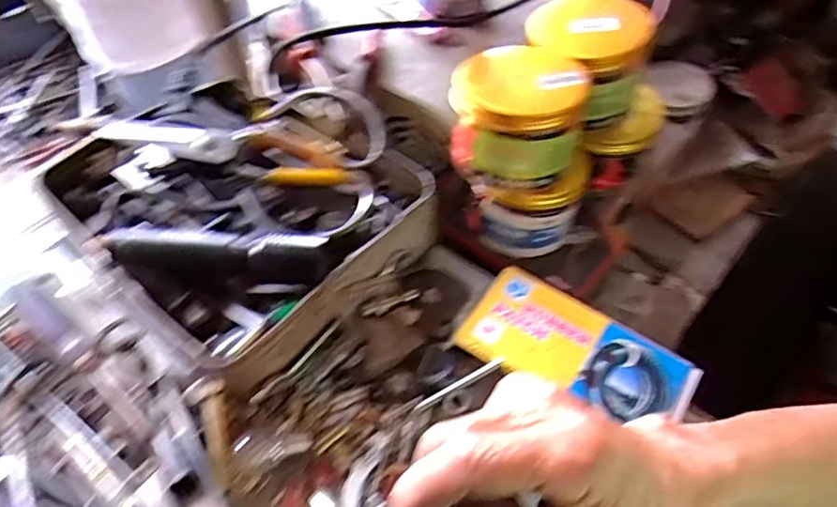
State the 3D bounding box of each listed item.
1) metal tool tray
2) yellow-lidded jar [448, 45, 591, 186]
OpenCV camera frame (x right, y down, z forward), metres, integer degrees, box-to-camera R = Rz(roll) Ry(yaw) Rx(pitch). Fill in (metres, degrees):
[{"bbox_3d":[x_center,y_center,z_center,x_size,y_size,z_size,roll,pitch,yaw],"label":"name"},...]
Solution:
[{"bbox_3d":[-0.134,-0.046,0.415,0.246,0.075,0.207,36,62,24],"label":"metal tool tray"},{"bbox_3d":[0.068,-0.099,0.380,0.082,0.064,0.085,0,54,1],"label":"yellow-lidded jar"}]

